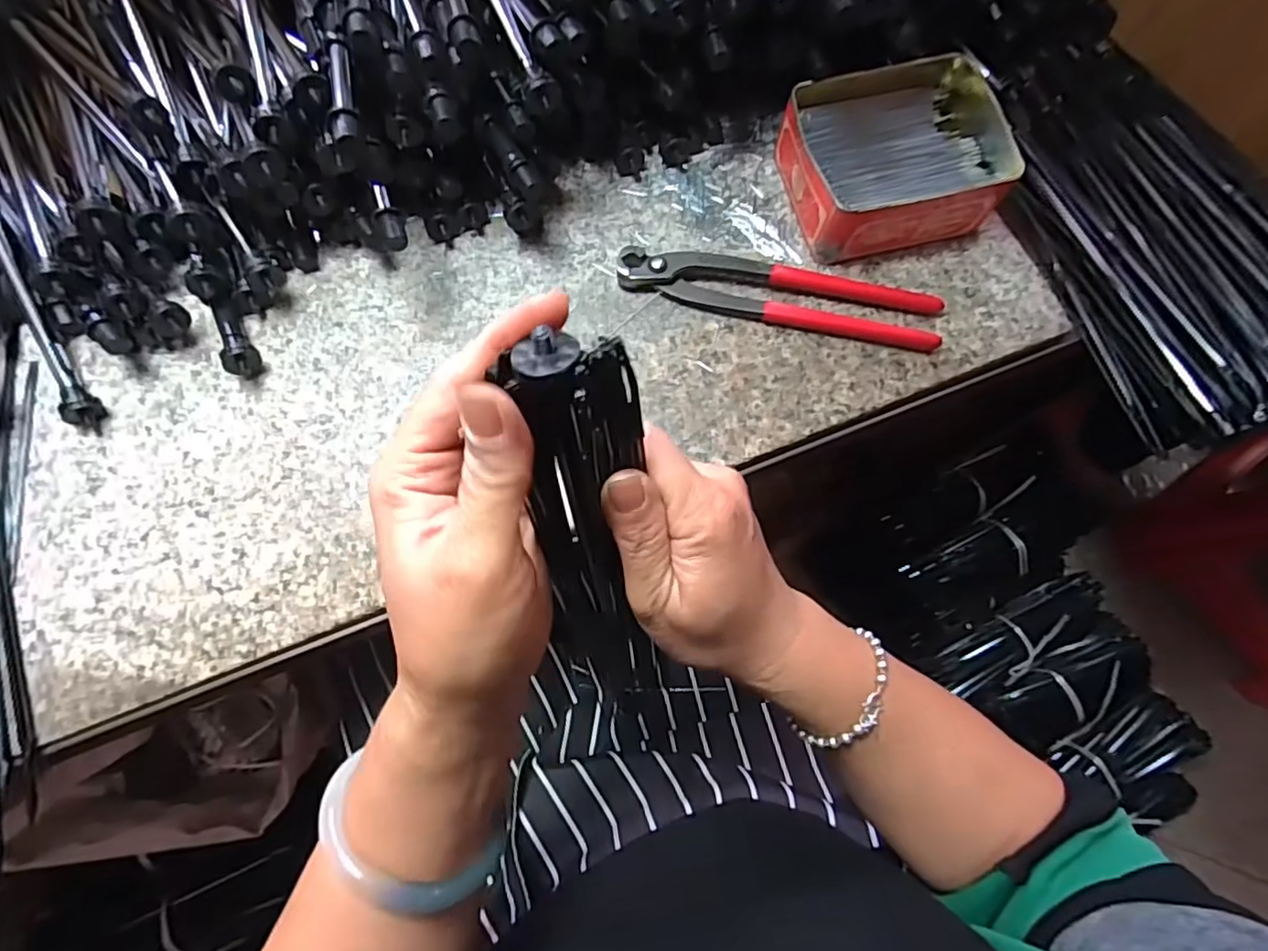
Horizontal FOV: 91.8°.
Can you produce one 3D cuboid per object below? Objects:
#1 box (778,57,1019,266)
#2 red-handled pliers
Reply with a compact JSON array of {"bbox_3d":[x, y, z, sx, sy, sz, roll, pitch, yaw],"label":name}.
[{"bbox_3d":[0.160,-0.194,0.382,0.127,0.048,0.102,-18,75,-7],"label":"box"},{"bbox_3d":[0.087,-0.113,0.374,0.192,0.014,0.042,15,74,2],"label":"red-handled pliers"}]

